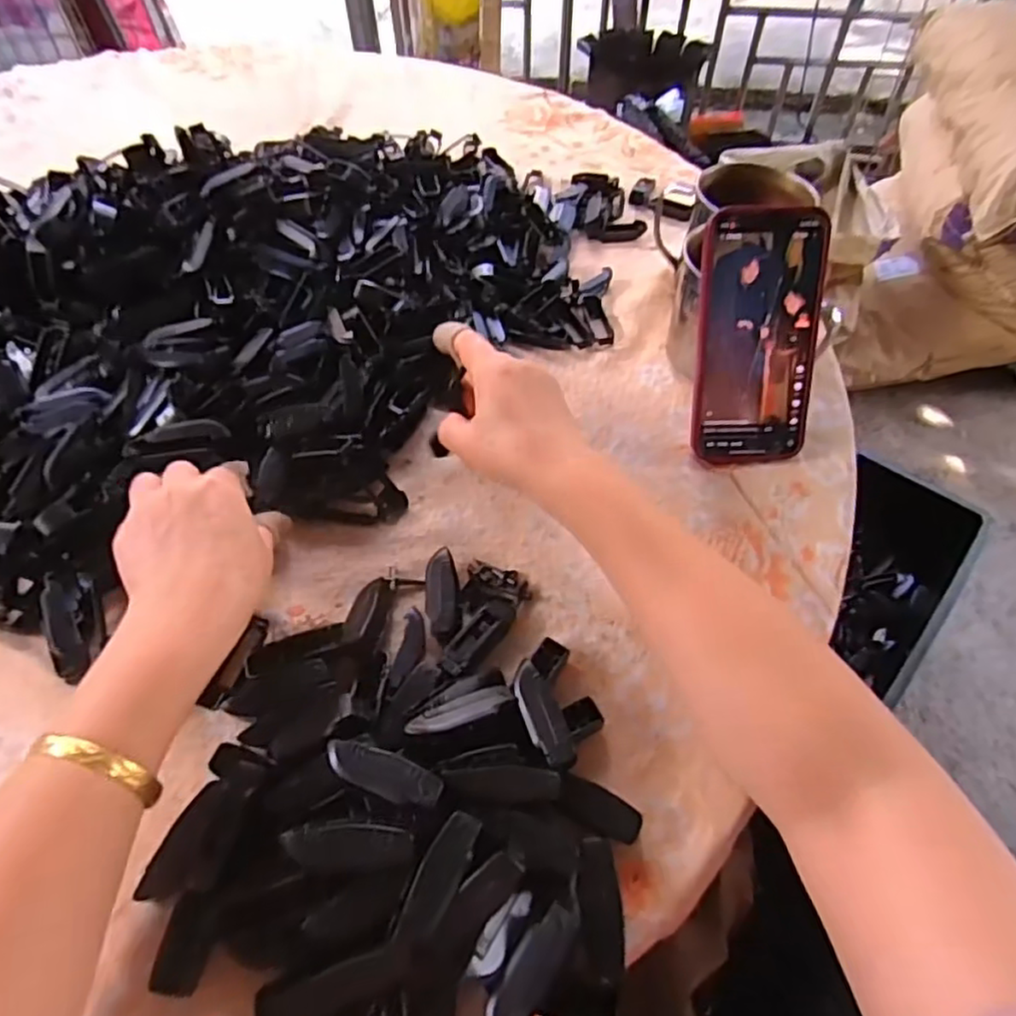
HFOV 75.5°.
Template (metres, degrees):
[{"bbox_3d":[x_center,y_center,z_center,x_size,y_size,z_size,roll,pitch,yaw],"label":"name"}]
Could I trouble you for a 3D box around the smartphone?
[{"bbox_3d":[0.165,-0.110,0.435,0.079,0.162,0.009,-2,20,0],"label":"smartphone"}]

